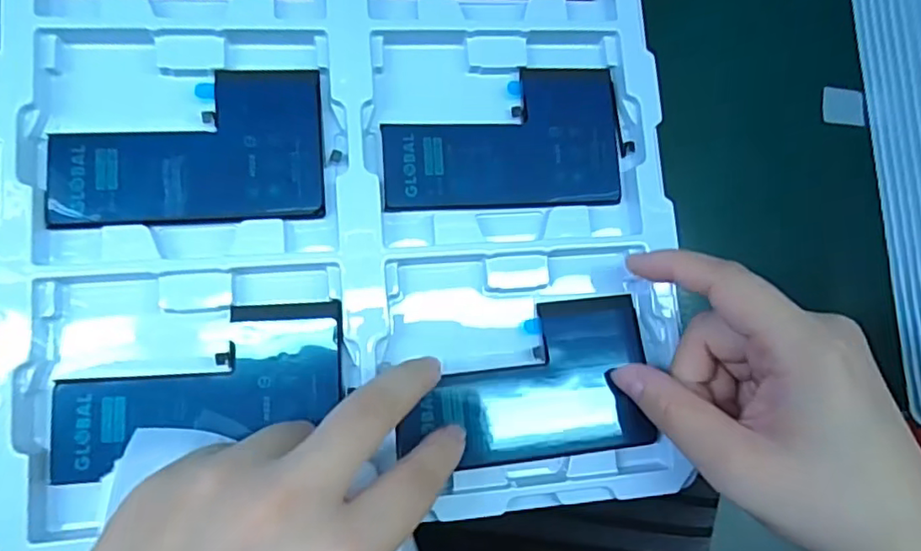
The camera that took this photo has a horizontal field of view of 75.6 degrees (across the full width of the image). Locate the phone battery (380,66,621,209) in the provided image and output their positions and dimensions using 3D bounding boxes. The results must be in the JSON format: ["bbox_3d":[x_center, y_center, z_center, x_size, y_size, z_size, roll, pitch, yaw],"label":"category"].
[{"bbox_3d":[0.020,-0.063,0.270,0.109,0.007,0.064,-3,81,-9],"label":"phone battery"}]

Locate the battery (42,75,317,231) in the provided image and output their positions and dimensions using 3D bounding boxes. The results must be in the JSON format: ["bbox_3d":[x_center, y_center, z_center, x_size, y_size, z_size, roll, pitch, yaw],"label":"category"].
[{"bbox_3d":[-0.113,-0.055,0.248,0.106,0.007,0.064,-4,81,-9],"label":"battery"}]

